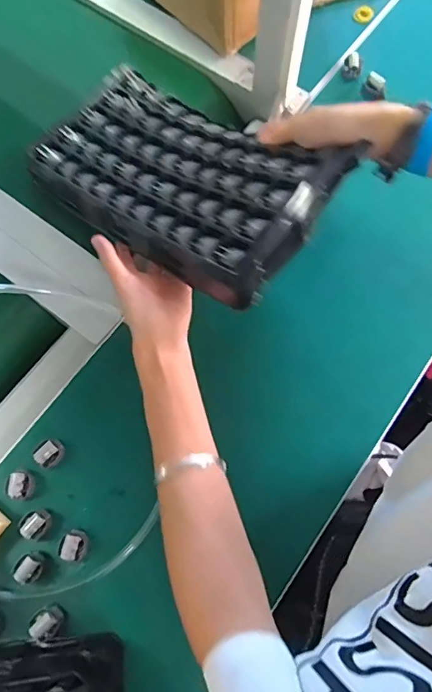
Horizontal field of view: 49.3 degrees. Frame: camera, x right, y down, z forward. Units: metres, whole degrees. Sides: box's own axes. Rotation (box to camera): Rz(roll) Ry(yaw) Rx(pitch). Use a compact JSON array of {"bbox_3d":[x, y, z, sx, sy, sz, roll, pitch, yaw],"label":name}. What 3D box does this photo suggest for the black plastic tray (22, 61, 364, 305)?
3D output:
[{"bbox_3d":[-0.045,-0.194,0.517,0.352,0.030,0.195,34,76,29],"label":"black plastic tray"}]

